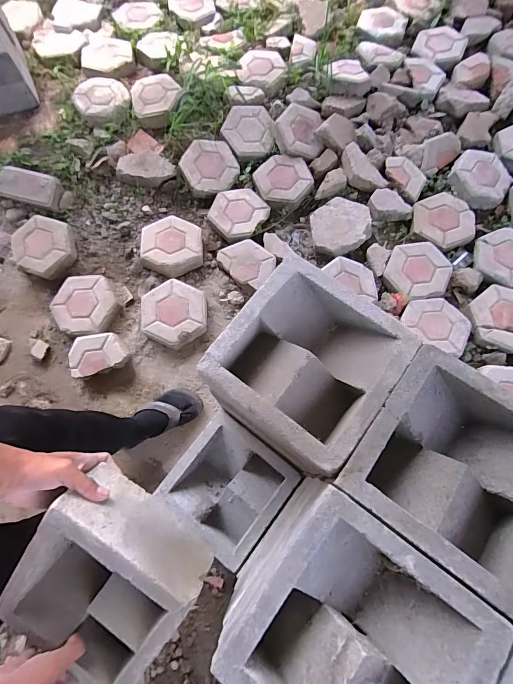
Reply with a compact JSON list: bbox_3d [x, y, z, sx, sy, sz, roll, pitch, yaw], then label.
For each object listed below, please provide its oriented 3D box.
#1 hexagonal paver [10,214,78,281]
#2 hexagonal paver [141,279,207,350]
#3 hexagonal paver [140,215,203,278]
[{"bbox_3d":[-0.732,-0.324,1.226,0.208,0.061,0.211,-25,82,7],"label":"hexagonal paver"},{"bbox_3d":[-0.263,-0.095,1.141,0.205,0.052,0.214,-6,71,0],"label":"hexagonal paver"},{"bbox_3d":[-0.287,-0.328,1.213,0.205,0.051,0.219,-5,71,0],"label":"hexagonal paver"}]

